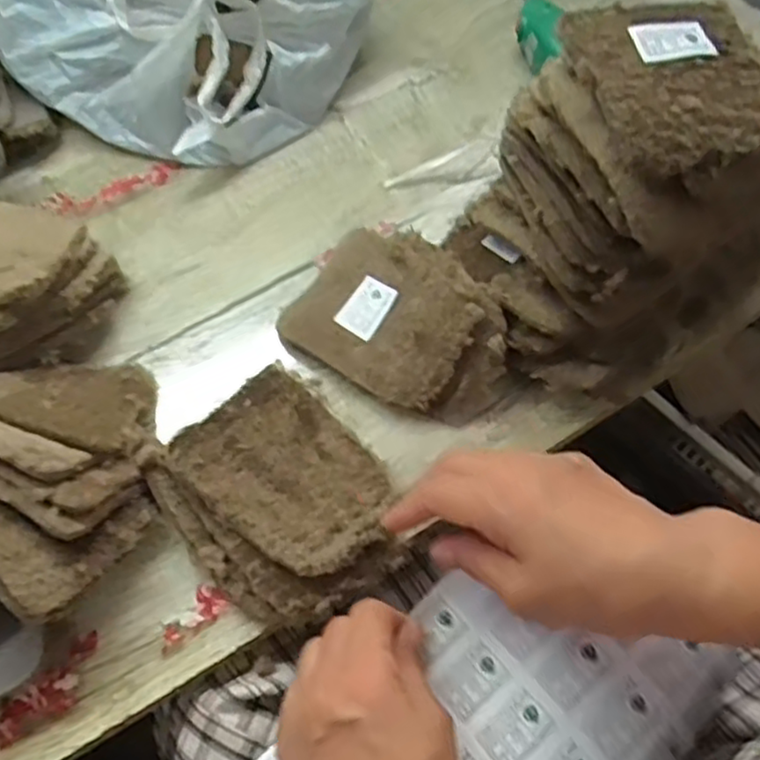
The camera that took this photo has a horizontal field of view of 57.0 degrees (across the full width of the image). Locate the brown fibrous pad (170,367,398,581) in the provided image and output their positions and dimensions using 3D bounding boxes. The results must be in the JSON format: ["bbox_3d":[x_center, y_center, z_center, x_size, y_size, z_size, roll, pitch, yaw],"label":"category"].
[{"bbox_3d":[-0.053,0.054,0.418,0.127,0.015,0.091,42,70,17],"label":"brown fibrous pad"}]

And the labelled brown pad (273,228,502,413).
[{"bbox_3d":[0.005,-0.045,0.473,0.133,0.013,0.109,36,89,26],"label":"labelled brown pad"}]

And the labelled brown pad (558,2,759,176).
[{"bbox_3d":[0.156,-0.163,0.369,0.098,0.013,0.115,-12,65,-8],"label":"labelled brown pad"}]

